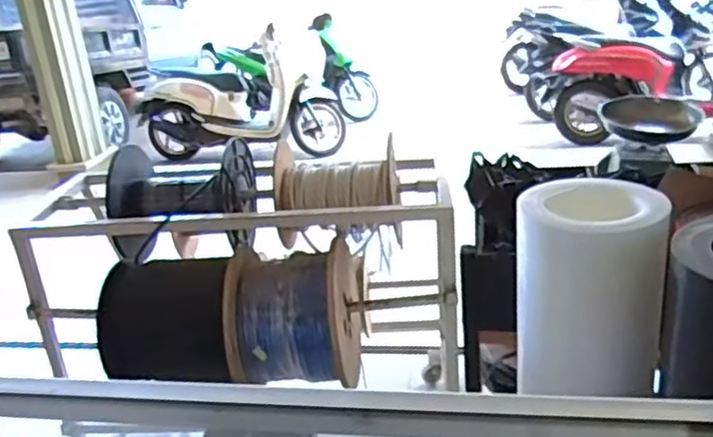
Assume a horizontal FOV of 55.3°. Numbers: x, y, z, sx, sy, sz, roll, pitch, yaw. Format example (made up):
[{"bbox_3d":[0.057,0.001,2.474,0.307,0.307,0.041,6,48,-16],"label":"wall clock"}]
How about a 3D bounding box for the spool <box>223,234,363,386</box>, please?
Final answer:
[{"bbox_3d":[-0.141,0.221,1.552,0.284,0.299,0.241,-5,22,4],"label":"spool"}]

